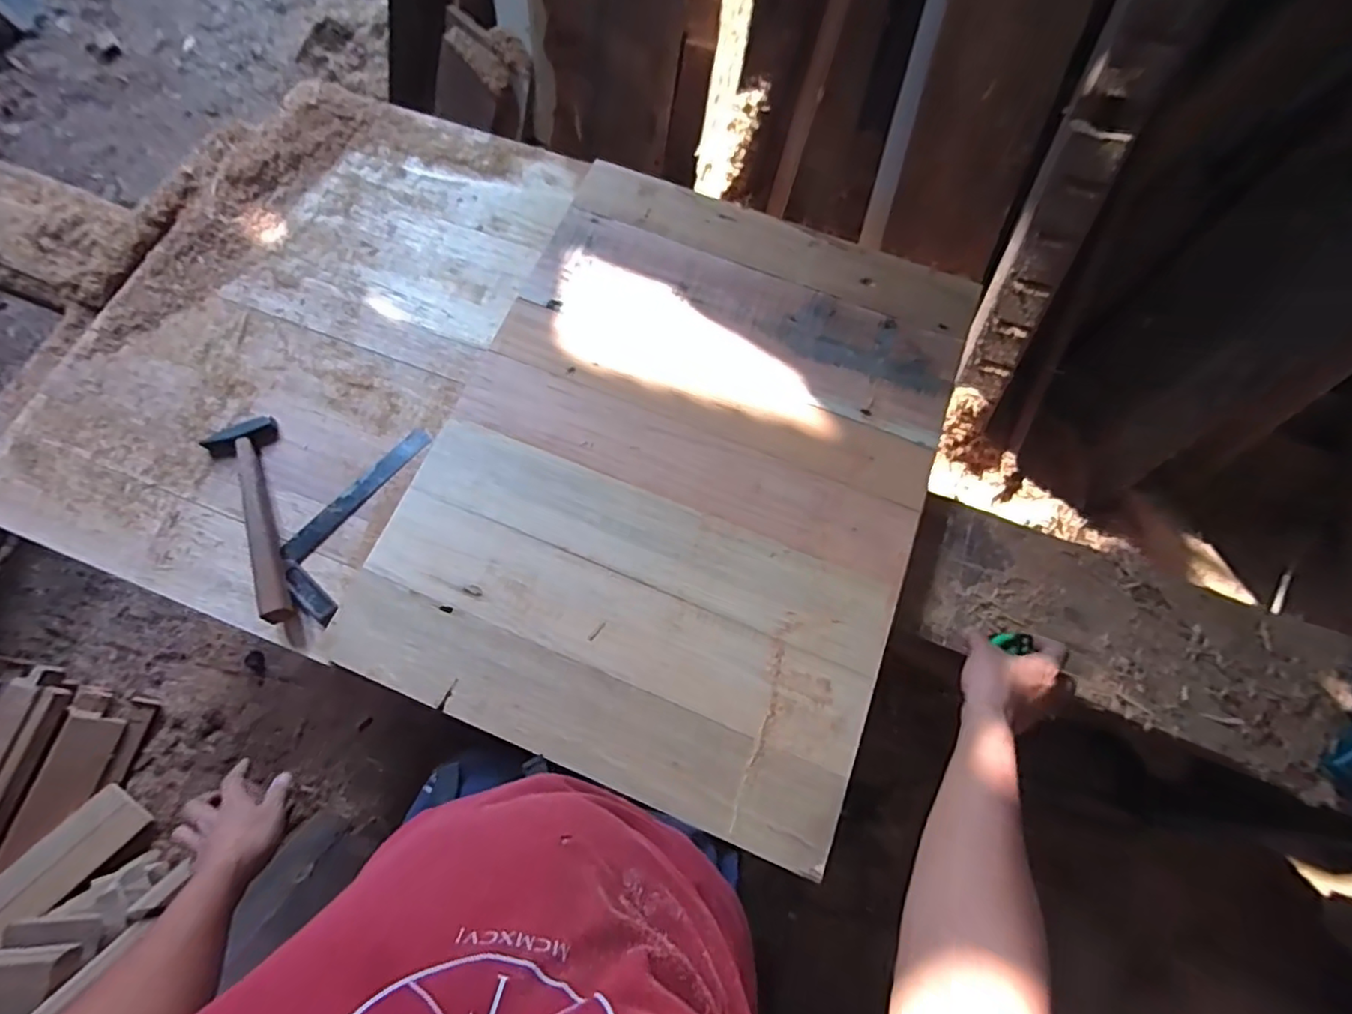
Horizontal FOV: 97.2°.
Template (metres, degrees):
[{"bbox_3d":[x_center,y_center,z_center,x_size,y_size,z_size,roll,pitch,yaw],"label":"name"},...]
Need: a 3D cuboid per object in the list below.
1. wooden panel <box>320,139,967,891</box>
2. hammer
[{"bbox_3d":[0.009,-0.073,0.767,0.602,0.027,0.786,20,72,9],"label":"wooden panel"},{"bbox_3d":[-0.523,0.010,0.749,0.090,0.041,0.285,-26,73,-9],"label":"hammer"}]

